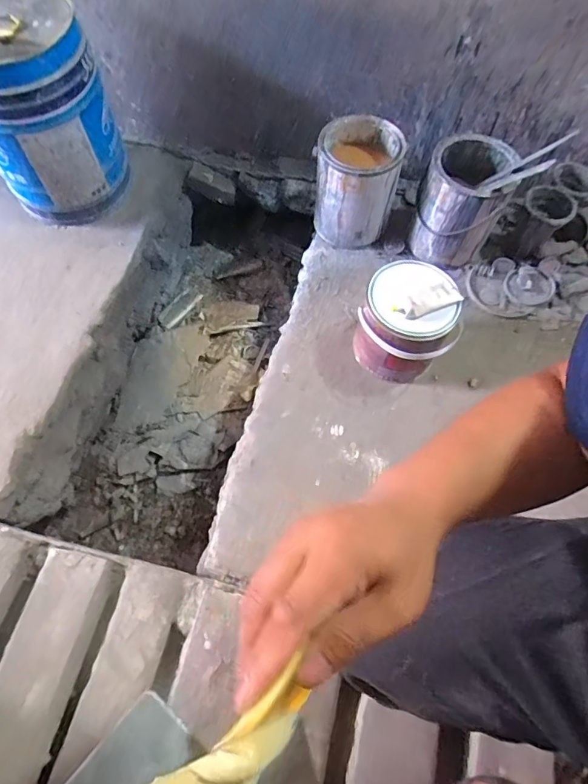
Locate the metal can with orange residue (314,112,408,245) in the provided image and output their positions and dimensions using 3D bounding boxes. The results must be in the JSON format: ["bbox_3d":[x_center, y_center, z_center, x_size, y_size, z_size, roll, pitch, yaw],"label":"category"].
[{"bbox_3d":[0.127,-0.439,0.962,0.152,0.213,0.161,0,65,1],"label":"metal can with orange residue"}]

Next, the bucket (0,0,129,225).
[{"bbox_3d":[-0.527,-0.586,0.947,0.263,0.358,0.276,-28,68,-12],"label":"bucket"}]

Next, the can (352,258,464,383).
[{"bbox_3d":[0.195,-0.111,0.820,0.154,0.193,0.158,0,65,1],"label":"can"}]

